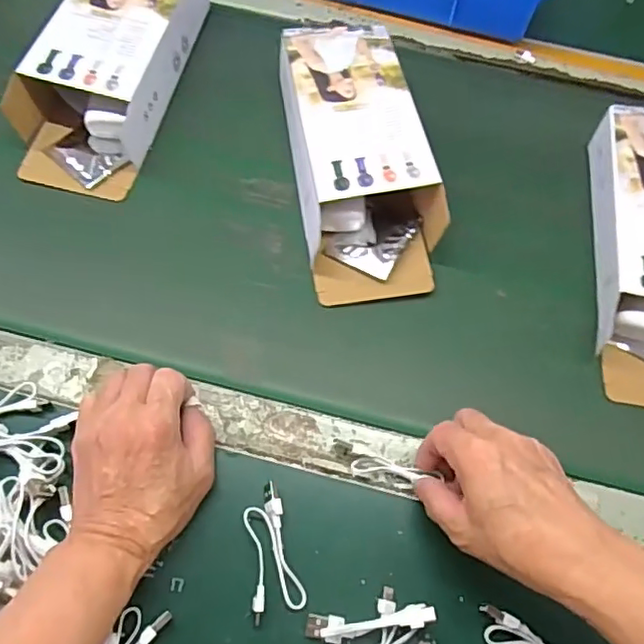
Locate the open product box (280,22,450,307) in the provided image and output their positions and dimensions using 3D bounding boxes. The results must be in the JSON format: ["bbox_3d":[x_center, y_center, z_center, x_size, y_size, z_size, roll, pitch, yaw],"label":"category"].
[{"bbox_3d":[0.031,-0.138,0.497,0.109,0.054,0.264,-9,66,-6],"label":"open product box"}]

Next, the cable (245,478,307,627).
[{"bbox_3d":[-0.033,0.143,0.369,0.032,0.014,0.080,-10,66,-7],"label":"cable"}]

